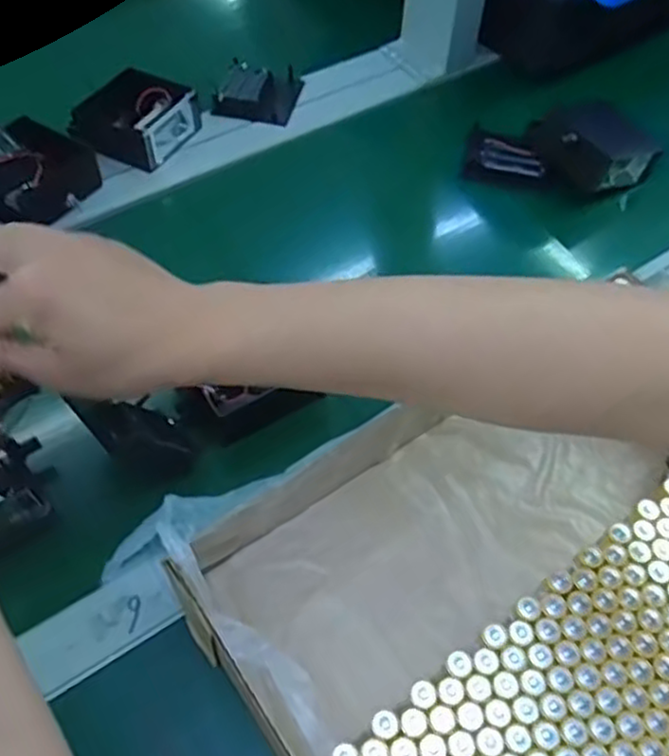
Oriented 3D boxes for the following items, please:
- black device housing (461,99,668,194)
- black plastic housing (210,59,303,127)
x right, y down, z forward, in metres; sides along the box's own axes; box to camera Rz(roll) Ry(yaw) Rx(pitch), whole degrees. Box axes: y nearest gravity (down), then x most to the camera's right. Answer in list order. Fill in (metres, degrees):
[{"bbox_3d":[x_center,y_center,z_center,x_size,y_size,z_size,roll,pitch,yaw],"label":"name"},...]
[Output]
[{"bbox_3d":[0.206,-0.211,0.645,0.162,0.065,0.086,15,54,10],"label":"black device housing"},{"bbox_3d":[-0.075,-0.291,0.711,0.073,0.023,0.088,10,54,6],"label":"black plastic housing"}]

